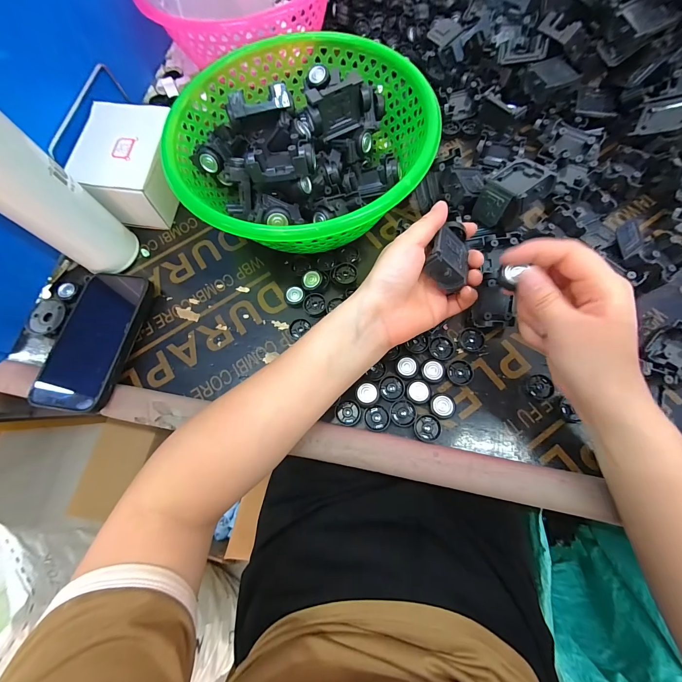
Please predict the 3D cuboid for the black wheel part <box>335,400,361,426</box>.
[{"bbox_3d":[0.007,0.068,0.287,0.023,0.005,0.023,-2,72,4],"label":"black wheel part"}]

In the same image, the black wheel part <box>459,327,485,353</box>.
[{"bbox_3d":[0.130,-0.001,0.303,0.024,0.009,0.022,-1,72,4],"label":"black wheel part"}]

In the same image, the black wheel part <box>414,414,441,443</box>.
[{"bbox_3d":[0.079,0.080,0.278,0.023,0.004,0.023,-1,72,4],"label":"black wheel part"}]

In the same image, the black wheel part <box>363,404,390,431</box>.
[{"bbox_3d":[0.034,0.072,0.283,0.024,0.004,0.023,-1,72,4],"label":"black wheel part"}]

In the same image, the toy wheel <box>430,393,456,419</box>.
[{"bbox_3d":[0.095,0.061,0.286,0.022,0.009,0.022,-1,72,4],"label":"toy wheel"}]

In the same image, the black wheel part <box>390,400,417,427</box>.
[{"bbox_3d":[0.058,0.066,0.282,0.024,0.004,0.024,-1,72,4],"label":"black wheel part"}]

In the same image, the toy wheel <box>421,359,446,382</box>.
[{"bbox_3d":[0.090,0.028,0.294,0.022,0.006,0.022,-1,72,4],"label":"toy wheel"}]

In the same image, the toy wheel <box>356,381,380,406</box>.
[{"bbox_3d":[0.025,0.049,0.284,0.021,0.012,0.022,-1,72,4],"label":"toy wheel"}]

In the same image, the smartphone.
[{"bbox_3d":[-0.254,-0.007,0.317,0.073,0.018,0.153,4,66,3],"label":"smartphone"}]

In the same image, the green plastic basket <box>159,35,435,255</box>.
[{"bbox_3d":[-0.041,-0.204,0.315,0.251,0.080,0.234,-18,71,-2],"label":"green plastic basket"}]

